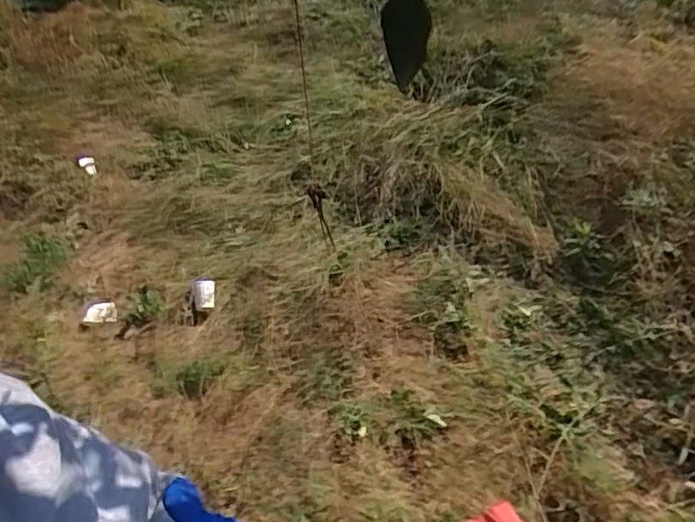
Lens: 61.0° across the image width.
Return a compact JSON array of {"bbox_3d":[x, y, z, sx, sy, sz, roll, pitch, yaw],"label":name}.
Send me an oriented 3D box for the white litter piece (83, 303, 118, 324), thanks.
[{"bbox_3d":[-0.701,0.146,1.679,0.091,0.012,0.065,-4,41,-1],"label":"white litter piece"}]

